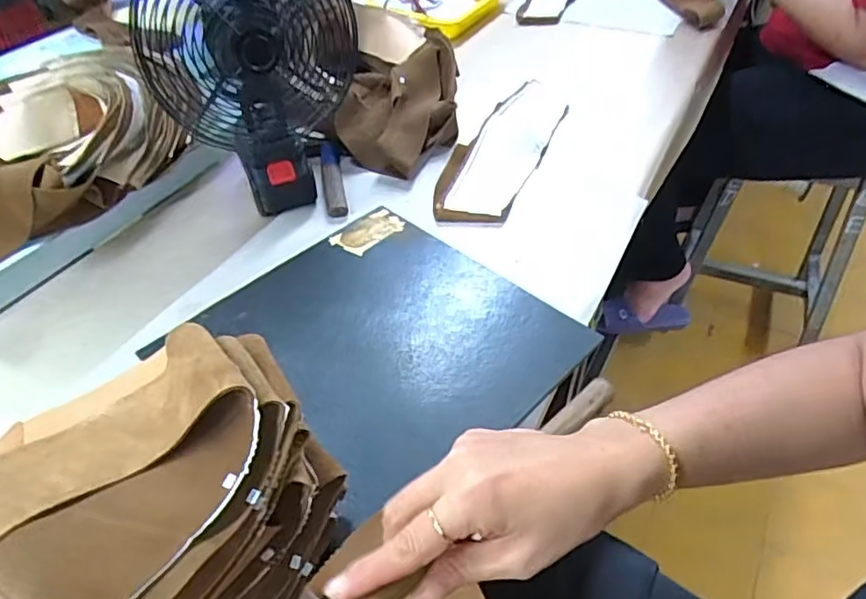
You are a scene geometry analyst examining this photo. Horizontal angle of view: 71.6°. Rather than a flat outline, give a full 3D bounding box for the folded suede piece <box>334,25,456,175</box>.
[{"bbox_3d":[-0.046,-0.272,0.823,0.156,0.083,0.237,1,44,3],"label":"folded suede piece"}]

